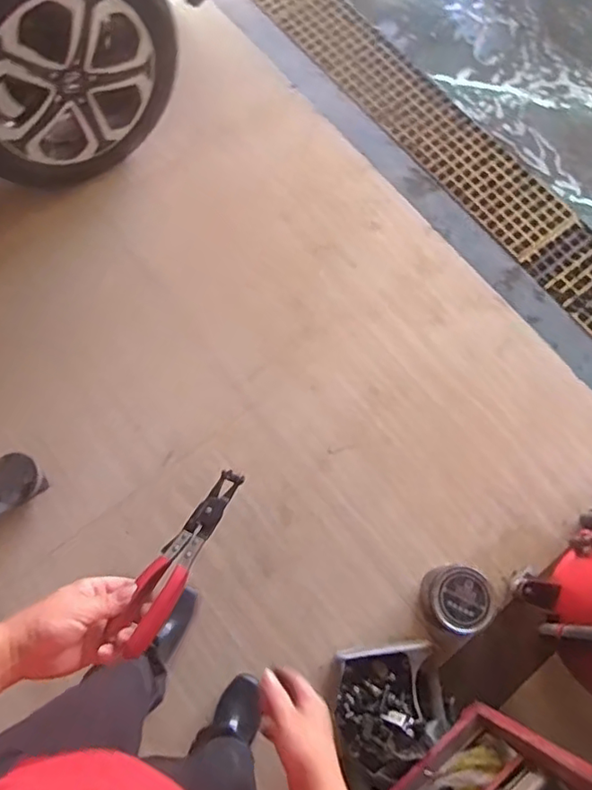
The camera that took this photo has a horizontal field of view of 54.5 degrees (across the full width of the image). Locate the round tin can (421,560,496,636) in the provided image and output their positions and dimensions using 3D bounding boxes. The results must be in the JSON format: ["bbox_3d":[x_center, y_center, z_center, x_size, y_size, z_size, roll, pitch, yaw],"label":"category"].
[{"bbox_3d":[0.376,0.473,1.344,0.145,0.109,0.139,1,71,-2],"label":"round tin can"}]

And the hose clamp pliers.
[{"bbox_3d":[-0.120,0.166,0.598,0.044,0.028,0.204,26,59,6],"label":"hose clamp pliers"}]

